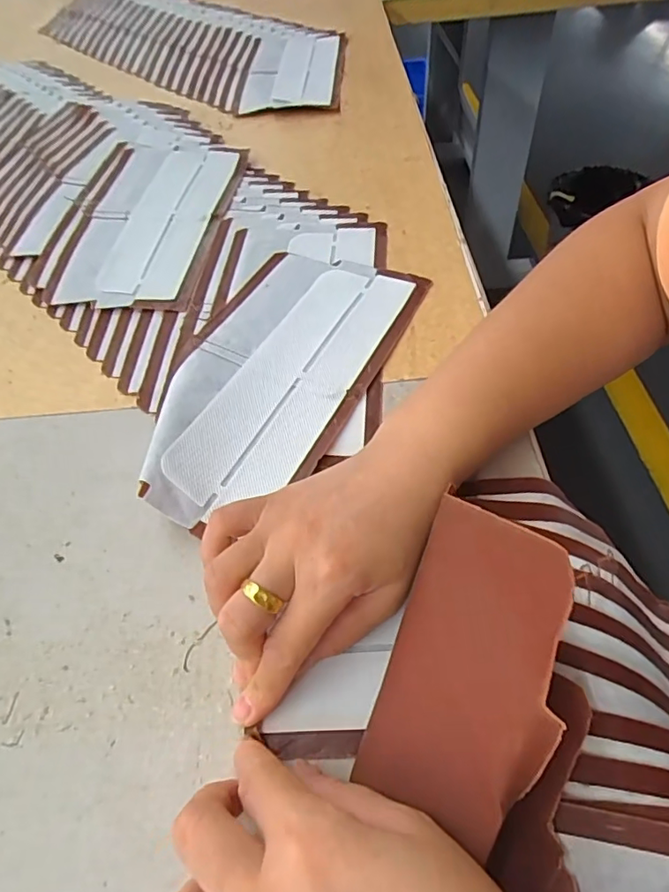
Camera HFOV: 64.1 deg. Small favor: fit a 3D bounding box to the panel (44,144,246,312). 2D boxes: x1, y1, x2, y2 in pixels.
[{"bbox_3d":[-0.162,-0.205,0.479,0.121,0.009,0.241,3,55,4],"label":"panel"}]

